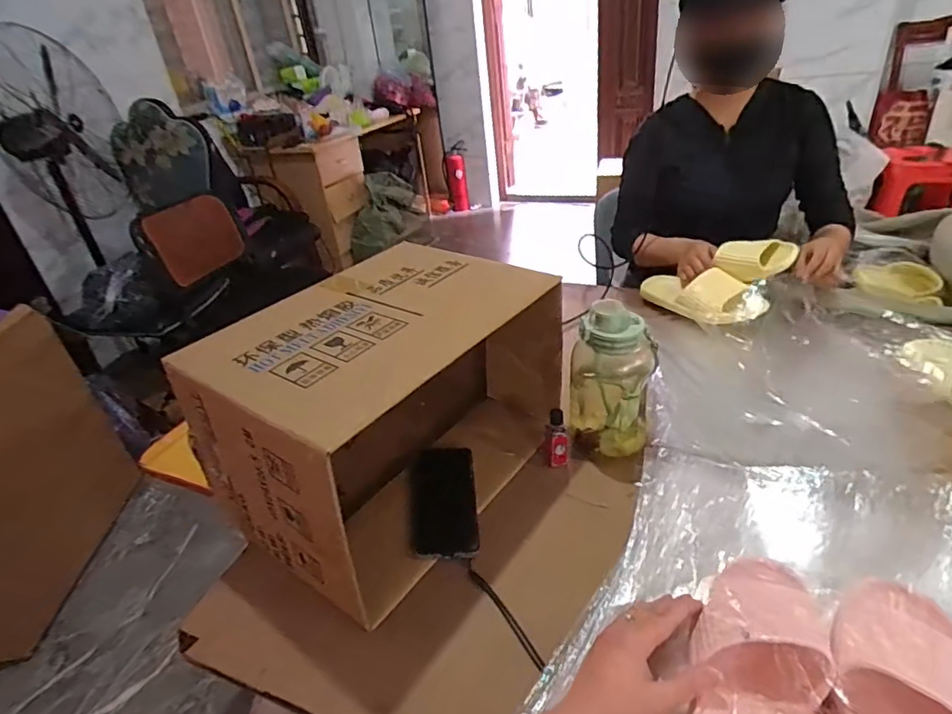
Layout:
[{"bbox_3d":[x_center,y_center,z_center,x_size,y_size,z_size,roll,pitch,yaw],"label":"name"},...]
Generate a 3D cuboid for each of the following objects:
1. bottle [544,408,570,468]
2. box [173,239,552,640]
[{"bbox_3d":[0.111,0.109,0.741,0.031,0.071,0.041,0,33,13],"label":"bottle"},{"bbox_3d":[-0.111,0.050,0.706,0.268,0.250,0.418,16,39,33],"label":"box"}]

